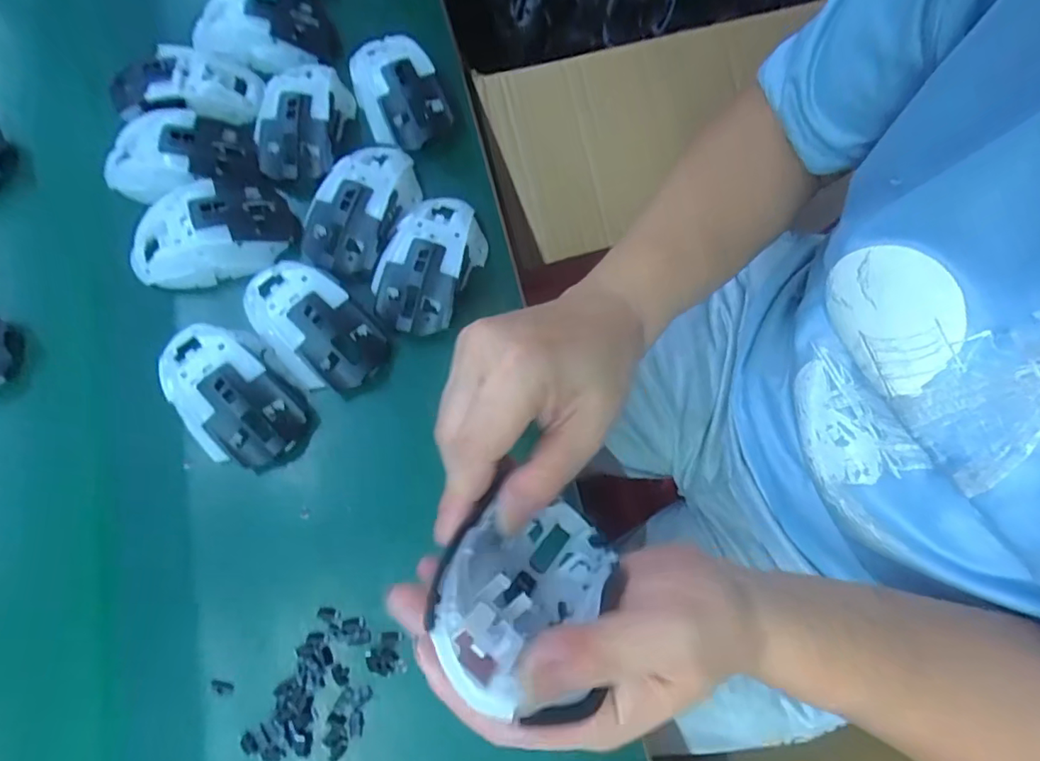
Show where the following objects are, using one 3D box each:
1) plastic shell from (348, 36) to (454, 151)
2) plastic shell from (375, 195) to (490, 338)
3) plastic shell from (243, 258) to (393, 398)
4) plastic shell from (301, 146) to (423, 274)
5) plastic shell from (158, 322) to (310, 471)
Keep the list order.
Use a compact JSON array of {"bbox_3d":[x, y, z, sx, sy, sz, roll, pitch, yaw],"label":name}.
[{"bbox_3d":[-0.101,-0.245,0.454,0.069,0.034,0.117,-25,74,-6],"label":"plastic shell"},{"bbox_3d":[-0.067,-0.091,0.405,0.066,0.043,0.118,22,75,8],"label":"plastic shell"},{"bbox_3d":[-0.150,-0.042,0.388,0.117,0.040,0.066,40,78,12],"label":"plastic shell"},{"bbox_3d":[-0.118,-0.136,0.410,0.058,0.026,0.114,29,76,9],"label":"plastic shell"},{"bbox_3d":[-0.197,0.006,0.368,0.067,0.039,0.121,-41,77,-10],"label":"plastic shell"}]

